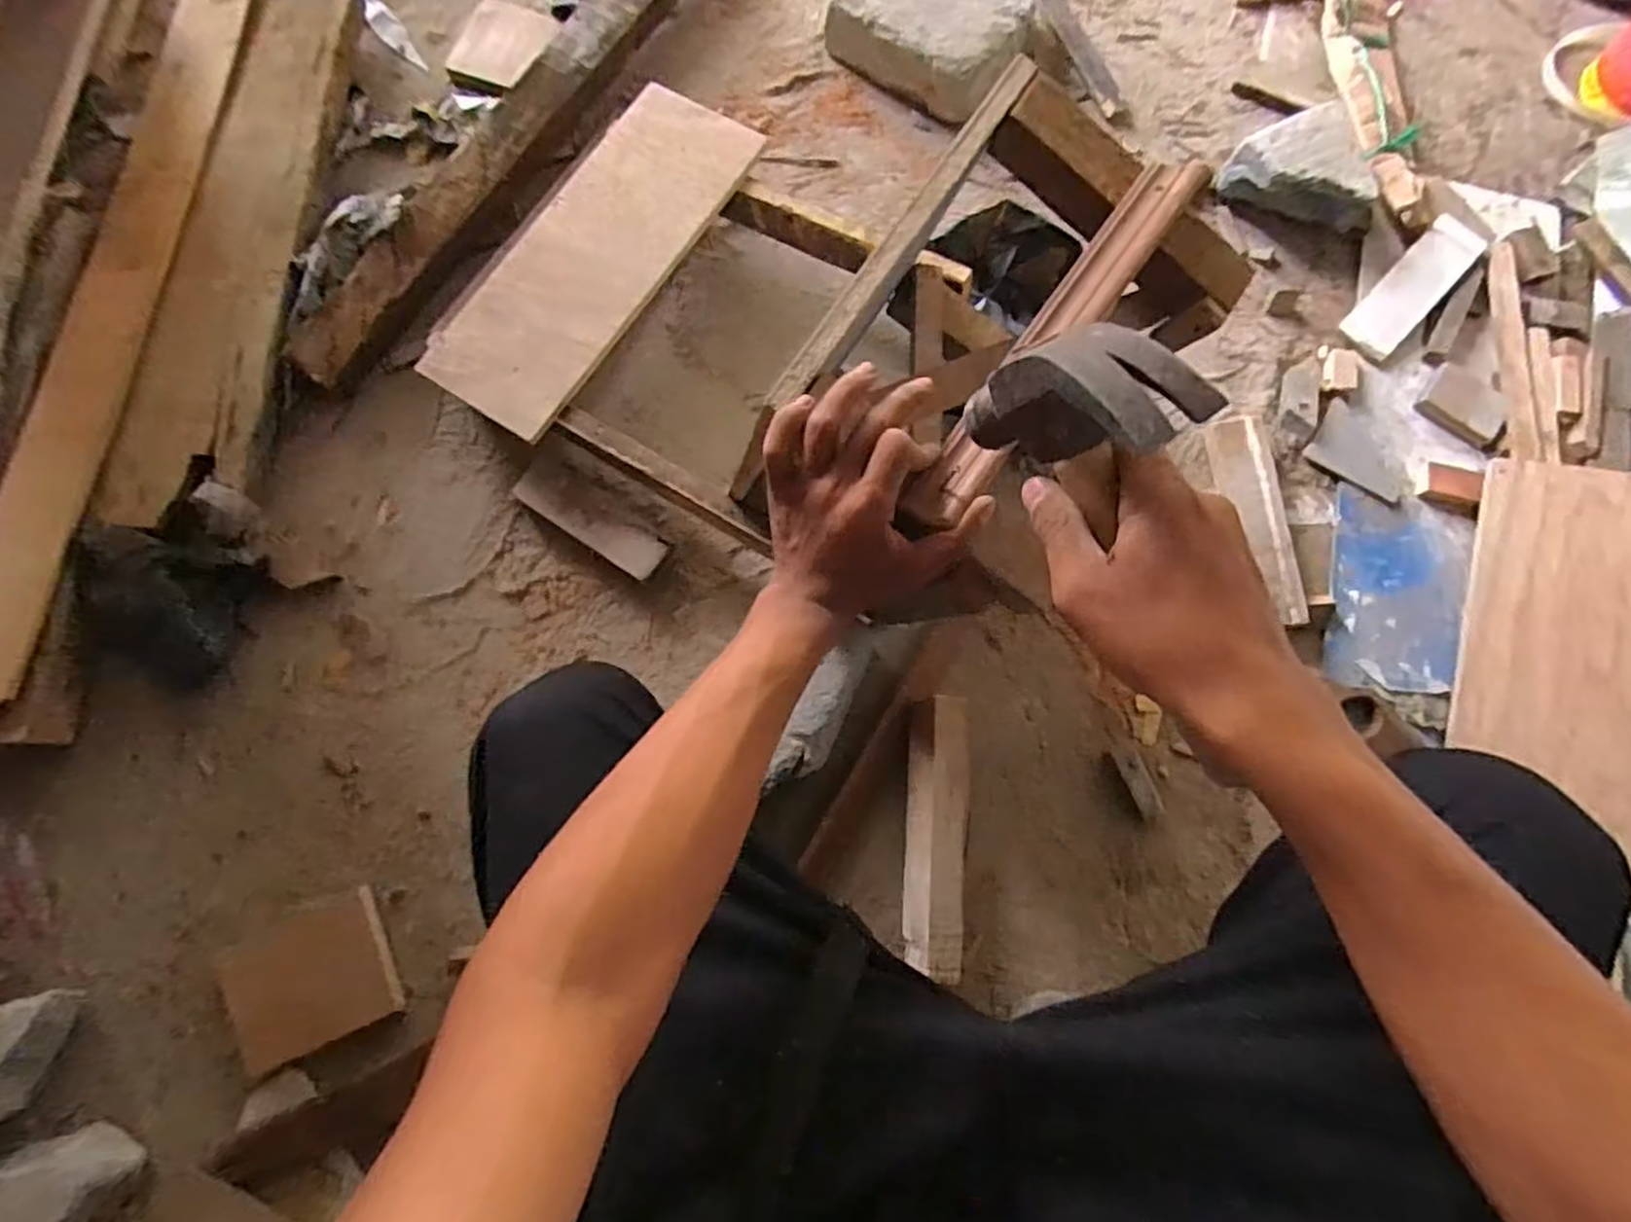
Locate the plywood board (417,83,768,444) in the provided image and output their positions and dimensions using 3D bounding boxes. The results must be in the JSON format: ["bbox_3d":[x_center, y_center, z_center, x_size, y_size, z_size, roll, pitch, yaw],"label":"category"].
[{"bbox_3d":[-0.226,-0.366,0.750,0.158,0.013,0.393,33,82,10],"label":"plywood board"}]

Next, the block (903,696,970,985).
[{"bbox_3d":[0.110,0.198,0.663,0.055,0.055,0.238,3,77,0],"label":"block"}]

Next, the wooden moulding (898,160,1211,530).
[{"bbox_3d":[0.147,-0.167,0.448,0.040,0.029,0.294,35,79,7],"label":"wooden moulding"}]

